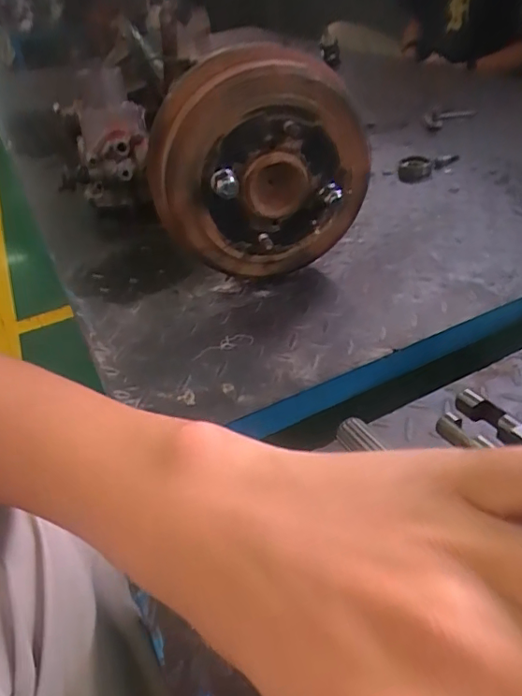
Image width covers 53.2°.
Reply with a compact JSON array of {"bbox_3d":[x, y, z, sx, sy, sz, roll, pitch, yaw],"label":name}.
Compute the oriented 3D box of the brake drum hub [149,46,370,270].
[{"bbox_3d":[-0.008,-0.180,0.560,0.204,0.230,0.134,-24,41,-20],"label":"brake drum hub"}]

